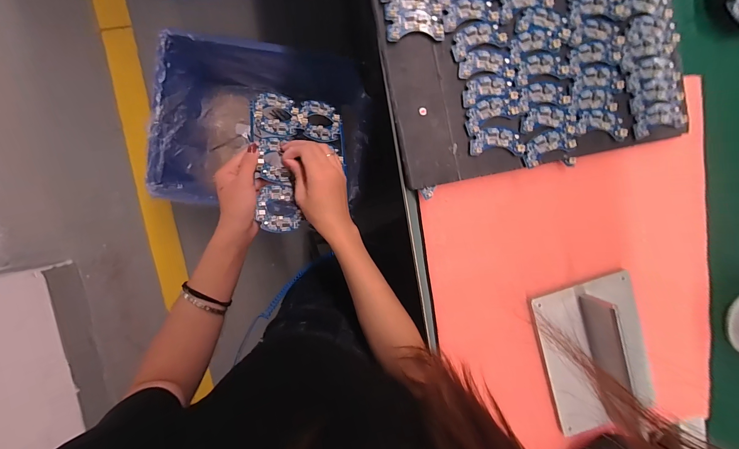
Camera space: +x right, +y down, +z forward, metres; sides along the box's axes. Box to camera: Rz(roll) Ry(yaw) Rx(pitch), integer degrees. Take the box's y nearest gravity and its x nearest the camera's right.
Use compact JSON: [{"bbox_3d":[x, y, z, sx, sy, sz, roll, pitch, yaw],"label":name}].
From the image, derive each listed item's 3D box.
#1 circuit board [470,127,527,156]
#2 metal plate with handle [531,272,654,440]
[{"bbox_3d":[0.154,-0.099,0.383,0.064,0.010,0.031,0,93,-6],"label":"circuit board"},{"bbox_3d":[0.306,0.175,0.408,0.140,0.060,0.196,-17,95,-4],"label":"metal plate with handle"}]

